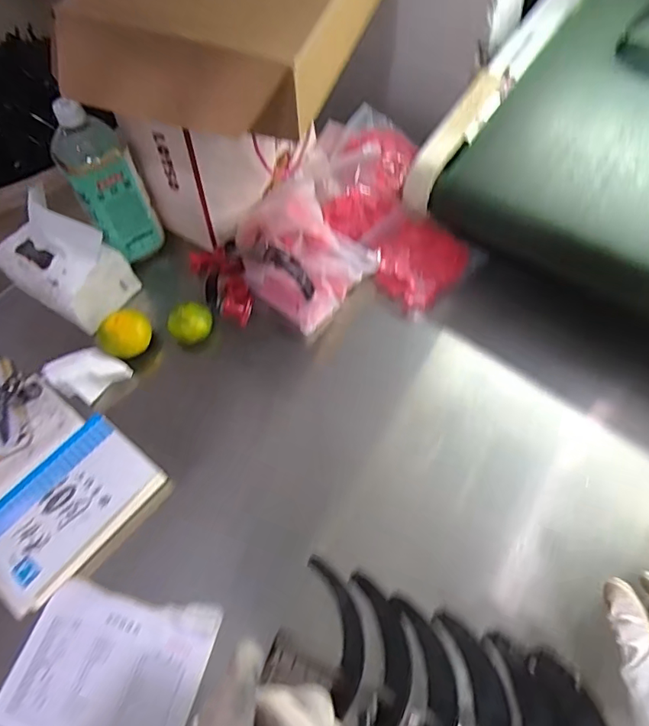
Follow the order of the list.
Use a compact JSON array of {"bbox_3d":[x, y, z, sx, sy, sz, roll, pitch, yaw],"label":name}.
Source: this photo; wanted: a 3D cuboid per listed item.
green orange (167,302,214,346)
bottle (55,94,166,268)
[{"bbox_3d":[-0.168,-0.049,0.662,0.051,0.047,0.056,-2,60,3],"label":"green orange"},{"bbox_3d":[-0.274,-0.221,0.654,0.080,0.197,0.079,-28,62,-11],"label":"bottle"}]

